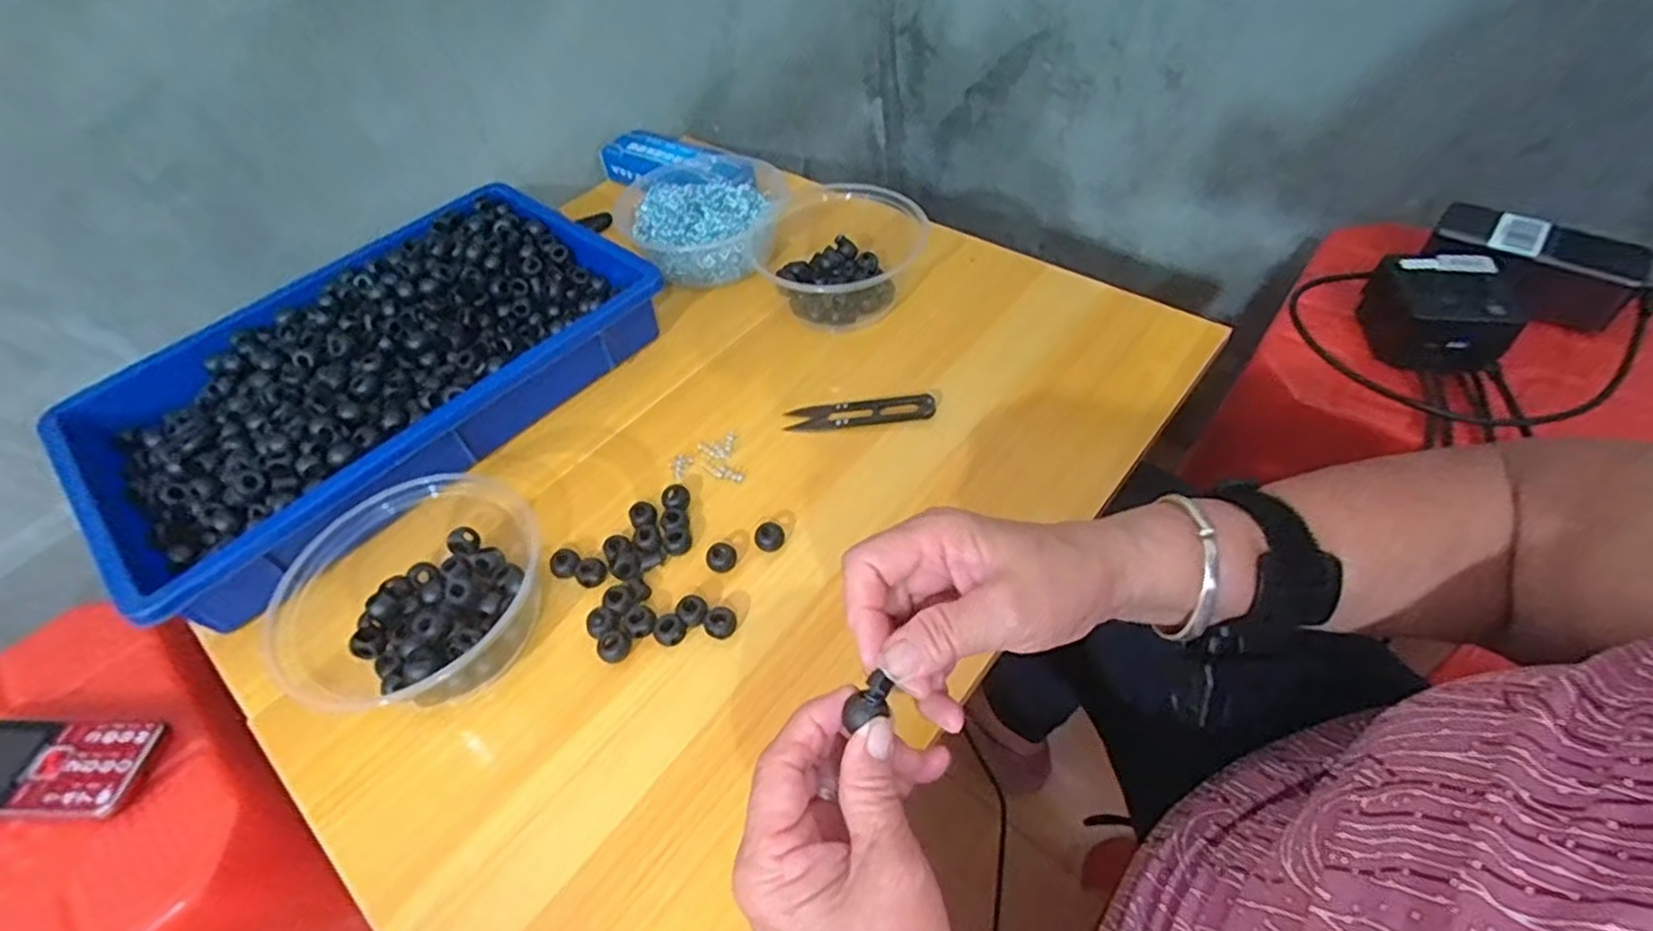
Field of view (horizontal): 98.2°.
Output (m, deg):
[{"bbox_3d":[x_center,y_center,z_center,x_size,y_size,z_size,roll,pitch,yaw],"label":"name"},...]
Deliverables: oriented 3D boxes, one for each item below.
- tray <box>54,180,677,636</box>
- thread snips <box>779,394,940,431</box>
[{"bbox_3d":[-0.322,-0.065,0.516,0.247,0.066,0.359,32,60,28],"label":"tray"},{"bbox_3d":[0.023,-0.036,0.490,0.100,0.015,0.022,-5,50,2],"label":"thread snips"}]

